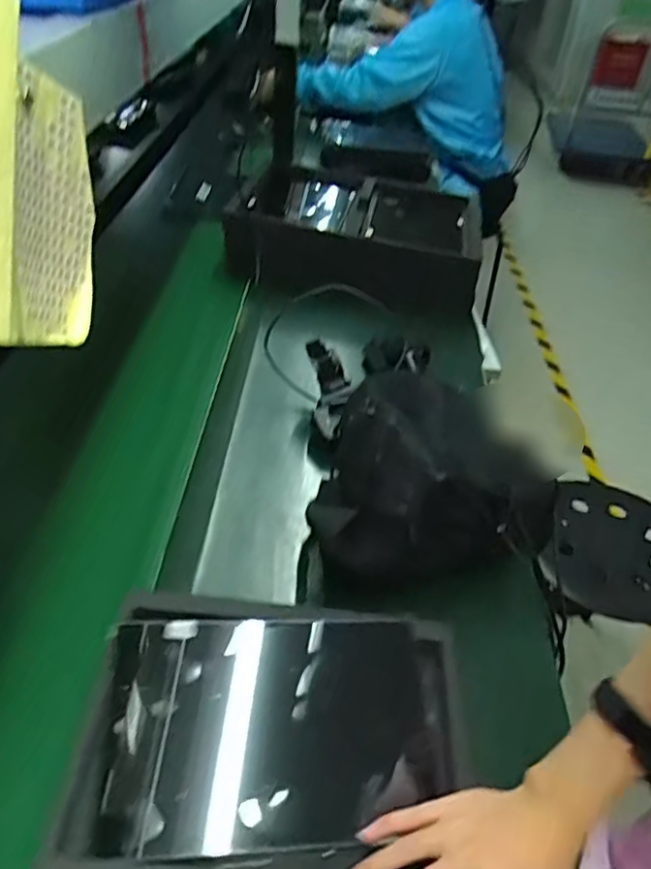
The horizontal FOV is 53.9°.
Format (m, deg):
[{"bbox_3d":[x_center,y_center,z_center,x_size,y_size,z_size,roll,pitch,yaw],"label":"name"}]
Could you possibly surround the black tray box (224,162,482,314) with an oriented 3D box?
[{"bbox_3d":[0.057,-0.362,1.162,0.431,0.111,0.313,10,41,5],"label":"black tray box"}]

